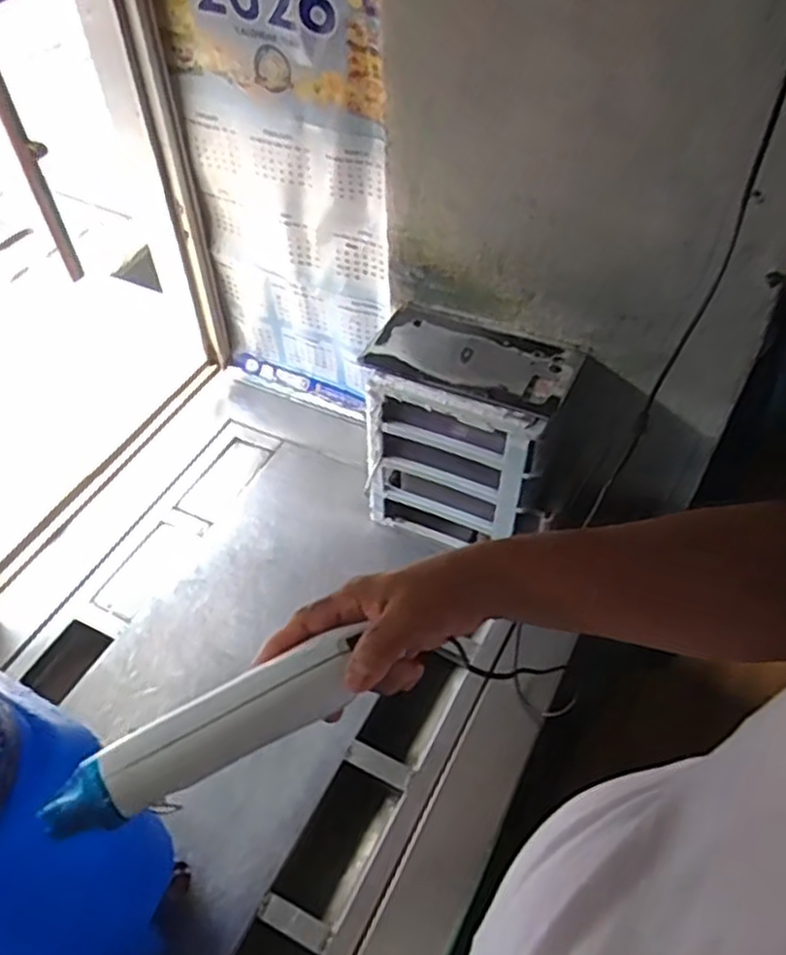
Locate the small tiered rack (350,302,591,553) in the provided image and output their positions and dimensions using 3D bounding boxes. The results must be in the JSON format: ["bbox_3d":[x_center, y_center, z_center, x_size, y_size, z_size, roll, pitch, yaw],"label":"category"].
[{"bbox_3d":[0.090,-0.052,0.977,0.230,0.261,0.167,16,53,16],"label":"small tiered rack"}]

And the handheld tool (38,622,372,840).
[{"bbox_3d":[-0.107,0.150,0.442,0.184,0.031,0.040,-26,53,-17],"label":"handheld tool"}]

